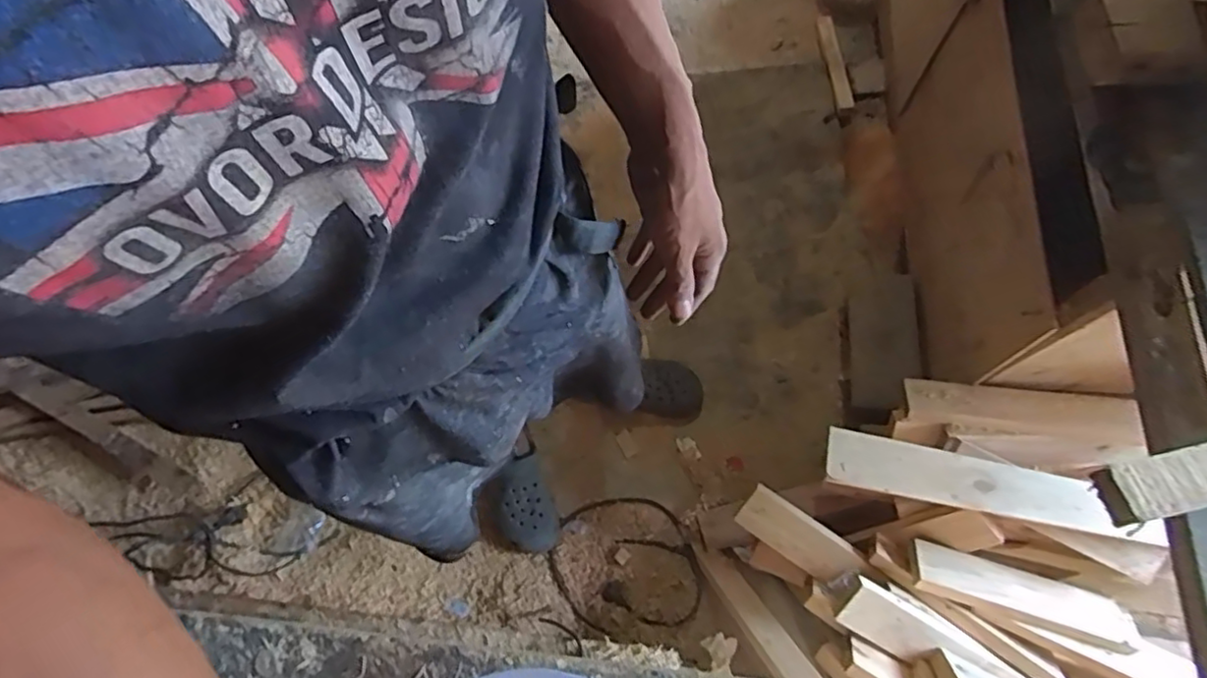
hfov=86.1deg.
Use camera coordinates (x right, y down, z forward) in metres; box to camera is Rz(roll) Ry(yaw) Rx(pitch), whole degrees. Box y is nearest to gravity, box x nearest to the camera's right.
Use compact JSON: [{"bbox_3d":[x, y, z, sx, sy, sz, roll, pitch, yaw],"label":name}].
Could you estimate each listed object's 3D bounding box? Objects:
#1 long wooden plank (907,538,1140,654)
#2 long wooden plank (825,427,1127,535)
[{"bbox_3d":[0.630,0.387,0.981,0.312,0.033,0.076,17,71,5],"label":"long wooden plank"},{"bbox_3d":[0.526,0.207,0.947,0.399,0.032,0.085,10,70,2],"label":"long wooden plank"}]

